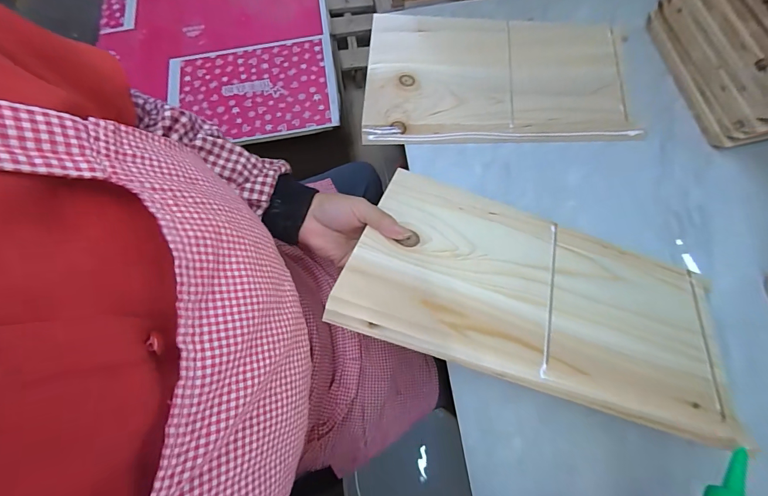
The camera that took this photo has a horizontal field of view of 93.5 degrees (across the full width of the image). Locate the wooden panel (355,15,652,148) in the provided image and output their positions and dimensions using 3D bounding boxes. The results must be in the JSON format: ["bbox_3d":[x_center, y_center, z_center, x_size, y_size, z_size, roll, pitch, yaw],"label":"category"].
[{"bbox_3d":[0.152,-0.244,0.510,0.348,0.025,0.206,1,72,2],"label":"wooden panel"}]

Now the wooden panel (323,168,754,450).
[{"bbox_3d":[0.148,0.042,0.370,0.354,0.016,0.200,19,52,8],"label":"wooden panel"}]

